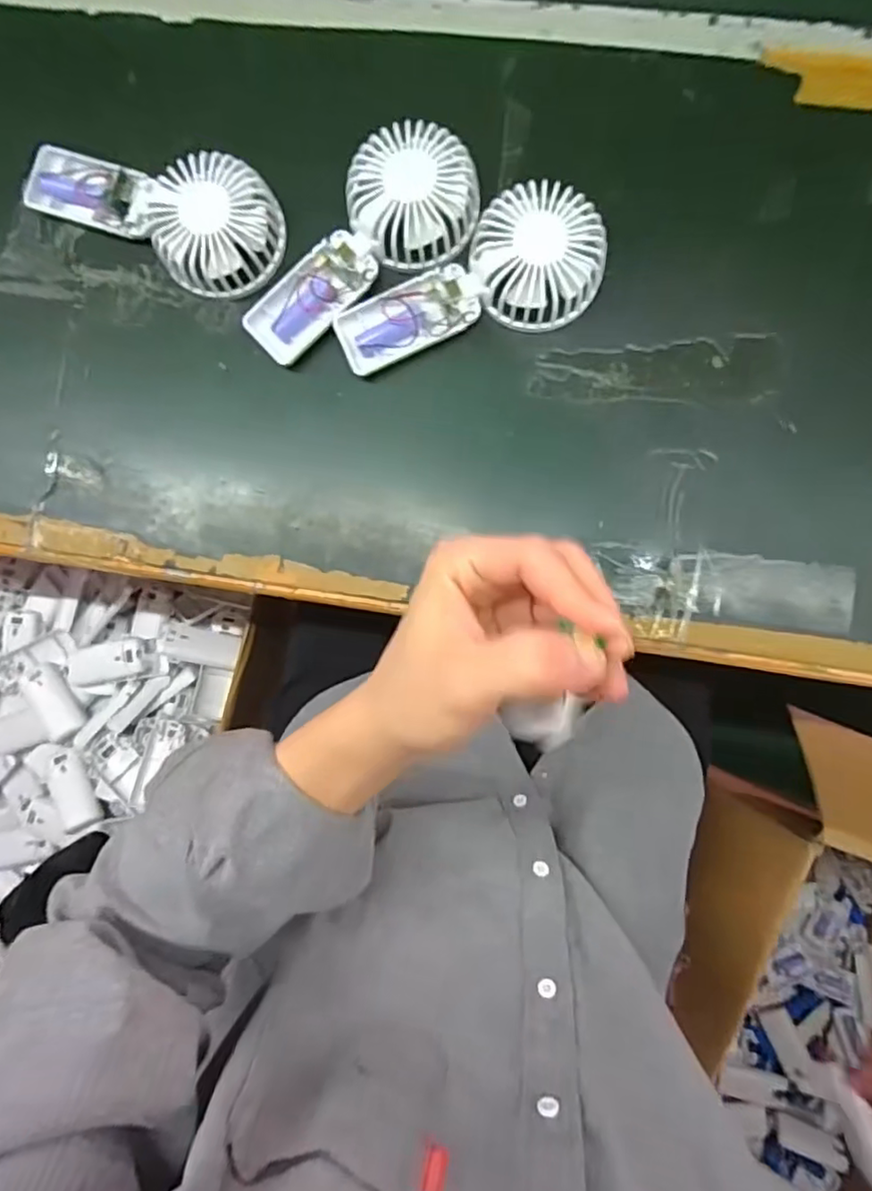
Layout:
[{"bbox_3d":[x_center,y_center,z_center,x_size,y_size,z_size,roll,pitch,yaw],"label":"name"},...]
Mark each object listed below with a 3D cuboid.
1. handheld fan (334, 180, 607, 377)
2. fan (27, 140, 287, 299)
[{"bbox_3d":[0.021,-0.211,0.409,0.178,0.033,0.080,-13,88,4],"label":"handheld fan"},{"bbox_3d":[-0.200,-0.266,0.425,0.184,0.034,0.083,16,90,4],"label":"fan"}]

